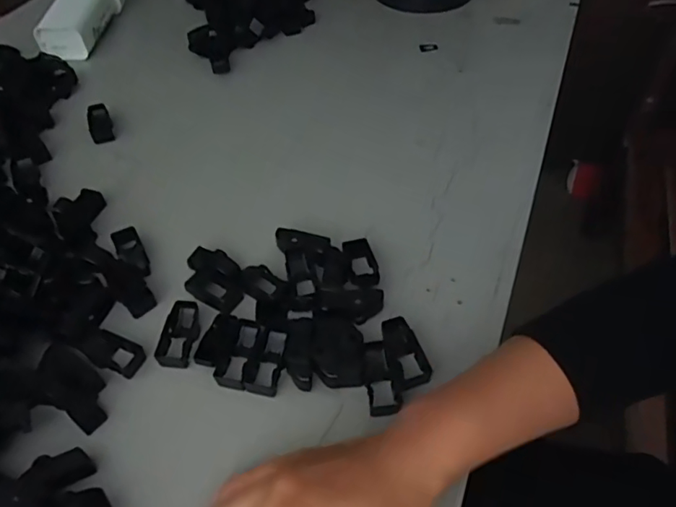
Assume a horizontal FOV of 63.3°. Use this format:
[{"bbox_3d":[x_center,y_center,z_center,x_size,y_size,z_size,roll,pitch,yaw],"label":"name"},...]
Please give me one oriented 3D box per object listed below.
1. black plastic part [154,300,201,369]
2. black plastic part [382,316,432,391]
[{"bbox_3d":[-0.121,0.061,0.417,0.025,0.015,0.052,5,49,5],"label":"black plastic part"},{"bbox_3d":[0.048,0.071,0.396,0.025,0.015,0.051,-11,49,-9],"label":"black plastic part"}]

